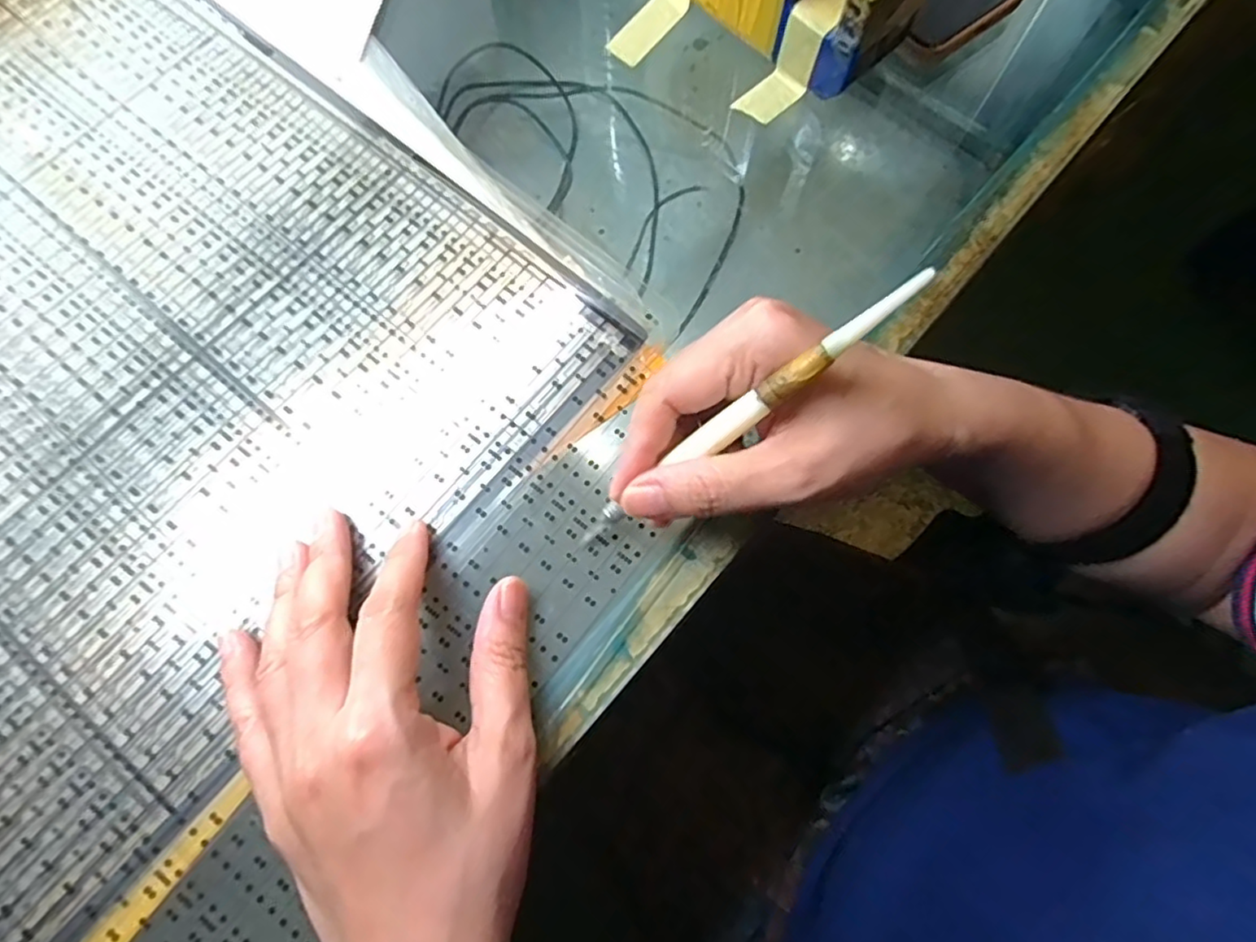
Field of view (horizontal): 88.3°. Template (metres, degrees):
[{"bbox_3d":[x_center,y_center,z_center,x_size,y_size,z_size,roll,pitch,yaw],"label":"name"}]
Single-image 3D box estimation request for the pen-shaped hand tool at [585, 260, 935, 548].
[{"bbox_3d":[0.035,-0.015,0.219,0.148,0.011,0.010,-38,73,29],"label":"pen-shaped hand tool"}]

